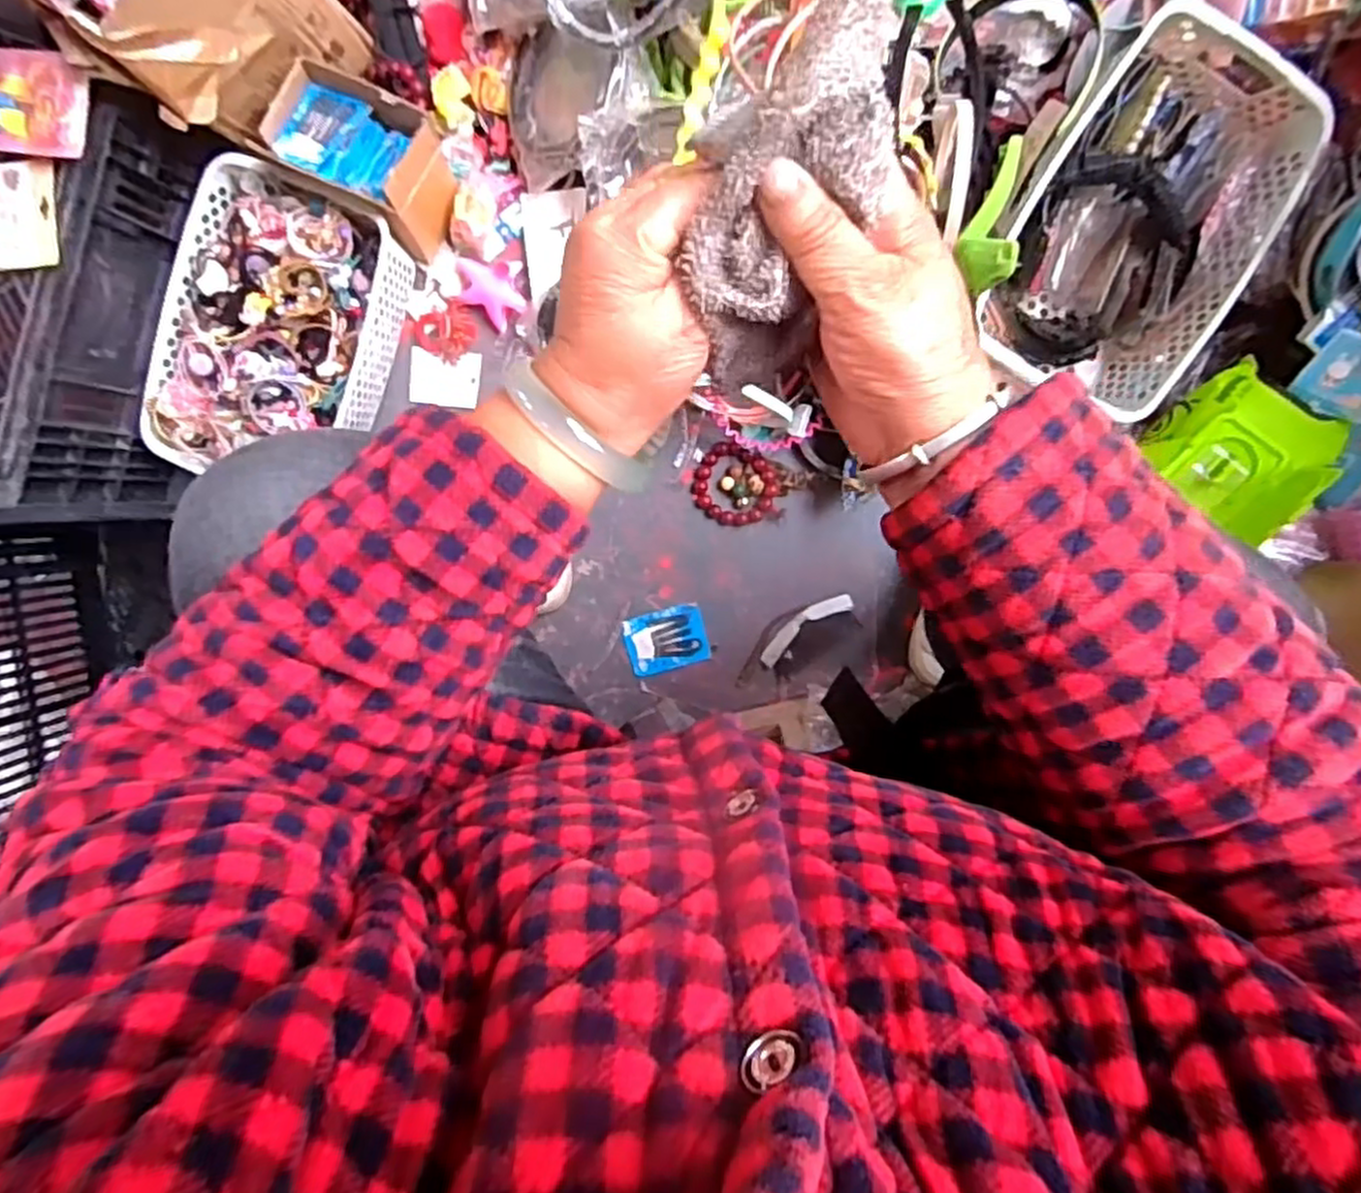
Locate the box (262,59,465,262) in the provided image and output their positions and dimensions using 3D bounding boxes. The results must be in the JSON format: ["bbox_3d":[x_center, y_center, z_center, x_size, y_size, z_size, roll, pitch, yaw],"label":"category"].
[{"bbox_3d":[-0.291,-0.415,0.711,0.143,0.096,0.103,35,99,0],"label":"box"}]

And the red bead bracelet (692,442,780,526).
[{"bbox_3d":[0.058,-0.114,0.786,0.087,0.016,0.079,22,99,2],"label":"red bead bracelet"}]

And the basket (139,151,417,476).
[{"bbox_3d":[-0.404,-0.257,0.743,0.205,0.080,0.291,21,99,2],"label":"basket"}]

